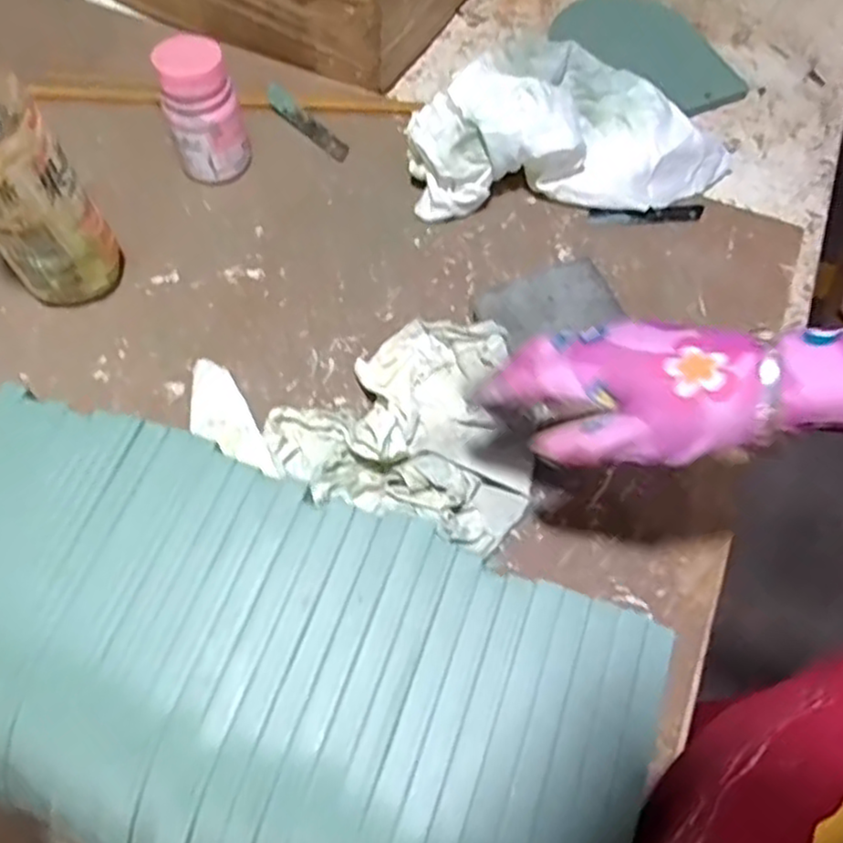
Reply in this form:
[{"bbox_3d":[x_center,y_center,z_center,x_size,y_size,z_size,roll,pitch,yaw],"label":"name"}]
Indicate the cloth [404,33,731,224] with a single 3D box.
[{"bbox_3d":[0.127,-0.243,0.589,0.272,0.078,0.134,-1,64,-2],"label":"cloth"}]

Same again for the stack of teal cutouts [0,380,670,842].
[{"bbox_3d":[-0.075,0.109,0.305,0.318,0.044,0.166,22,66,9],"label":"stack of teal cutouts"}]

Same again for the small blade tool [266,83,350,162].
[{"bbox_3d":[-0.102,-0.264,0.640,0.022,0.008,0.102,-40,72,-19],"label":"small blade tool"}]

